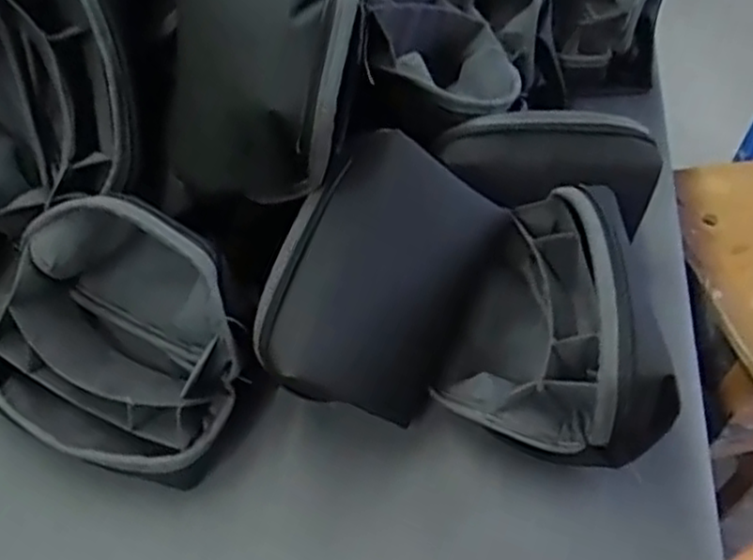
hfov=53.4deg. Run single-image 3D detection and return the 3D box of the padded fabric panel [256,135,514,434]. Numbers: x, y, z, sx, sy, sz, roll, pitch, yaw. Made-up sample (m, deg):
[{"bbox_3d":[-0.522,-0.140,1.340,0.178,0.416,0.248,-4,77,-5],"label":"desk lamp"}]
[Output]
[{"bbox_3d":[0.006,-0.001,0.456,0.130,0.028,0.158,22,87,-31],"label":"padded fabric panel"}]

